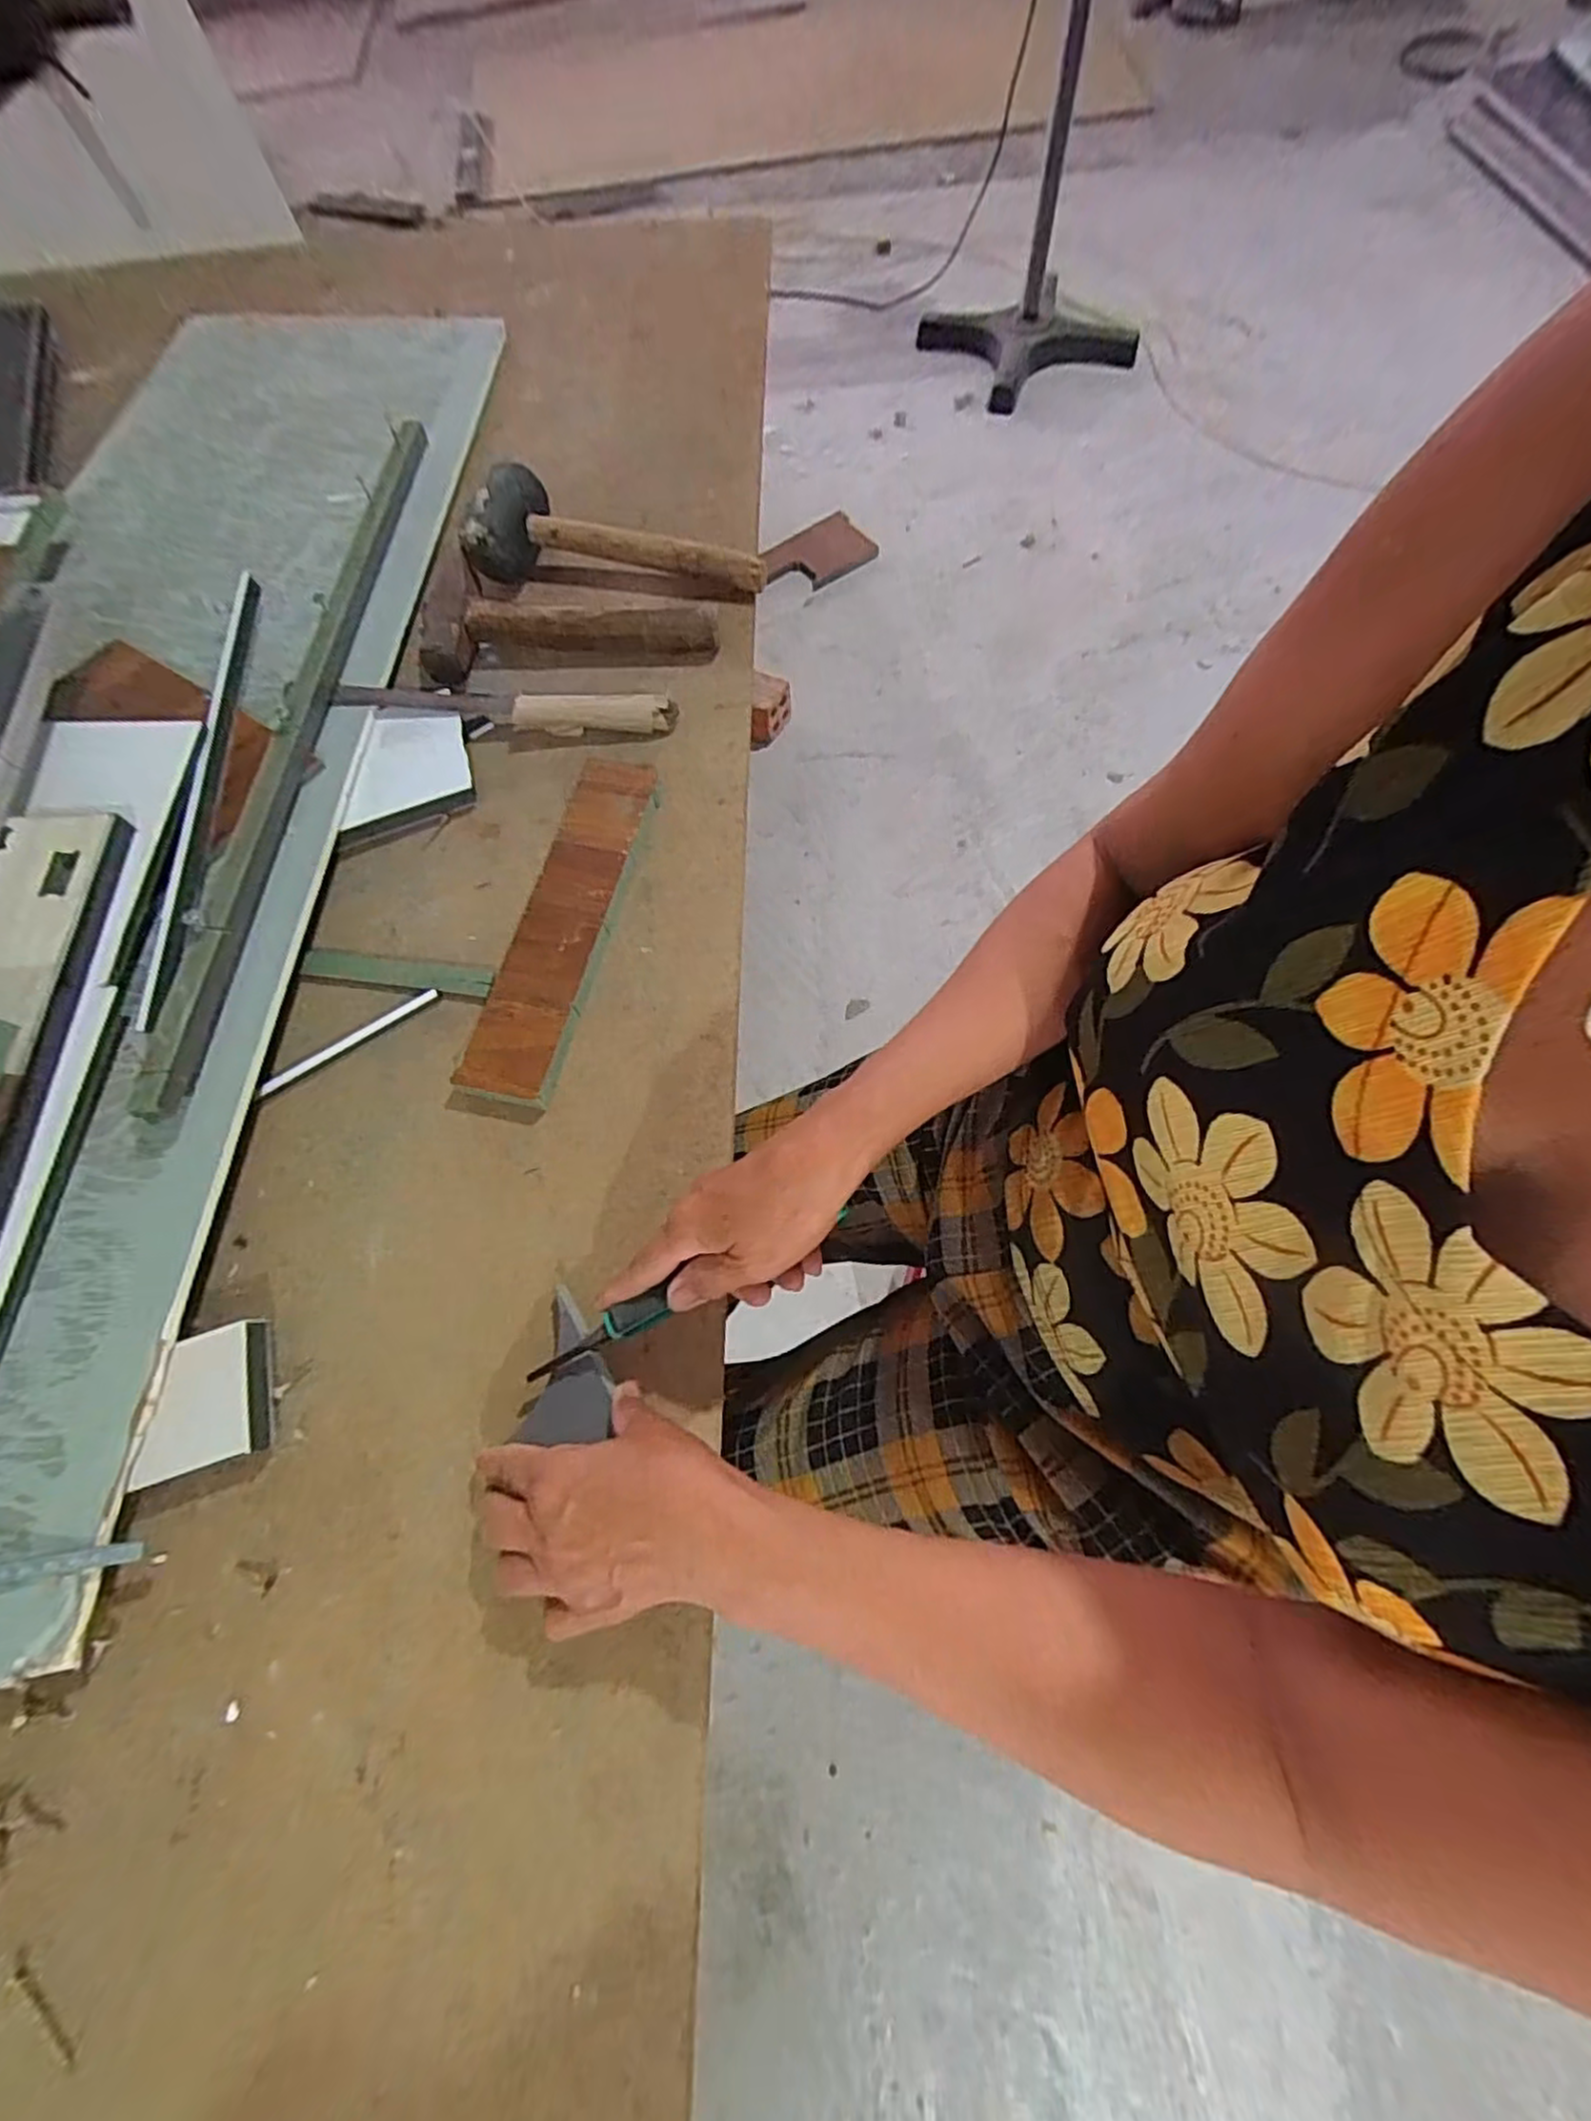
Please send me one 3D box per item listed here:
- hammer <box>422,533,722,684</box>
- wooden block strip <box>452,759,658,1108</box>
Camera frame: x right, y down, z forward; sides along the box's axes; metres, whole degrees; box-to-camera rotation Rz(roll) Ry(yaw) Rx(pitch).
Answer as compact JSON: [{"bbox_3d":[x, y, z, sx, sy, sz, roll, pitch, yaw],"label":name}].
[{"bbox_3d":[-0.181,-0.361,0.595,0.225,0.032,0.111,4,67,2],"label":"hammer"},{"bbox_3d":[-0.158,-0.101,0.510,0.062,0.023,0.269,13,68,5],"label":"wooden block strip"}]

